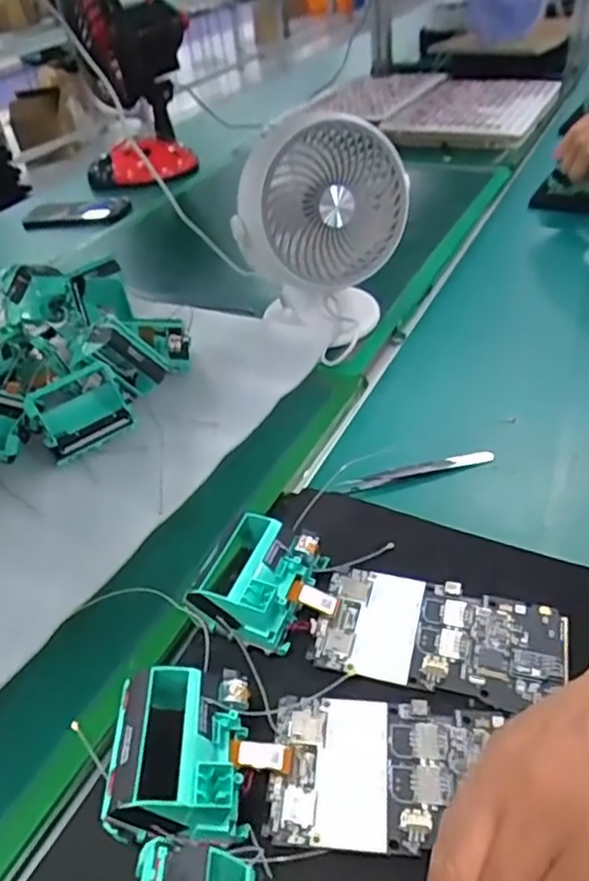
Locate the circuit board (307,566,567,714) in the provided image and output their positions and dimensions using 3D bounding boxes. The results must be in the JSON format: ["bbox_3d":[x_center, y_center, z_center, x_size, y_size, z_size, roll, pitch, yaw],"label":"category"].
[{"bbox_3d":[0.078,0.104,0.350,0.127,0.004,0.065,8,42,16],"label":"circuit board"}]

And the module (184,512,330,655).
[{"bbox_3d":[-0.021,0.078,0.369,0.058,0.036,0.065,9,42,17],"label":"module"}]

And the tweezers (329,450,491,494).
[{"bbox_3d":[0.094,0.023,0.499,0.125,0.014,0.011,-14,40,-7],"label":"tweezers"}]

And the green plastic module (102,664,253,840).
[{"bbox_3d":[-0.047,0.139,0.294,0.063,0.042,0.070,-3,40,3],"label":"green plastic module"}]

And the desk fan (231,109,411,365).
[{"bbox_3d":[0.026,-0.182,0.588,0.151,0.196,0.106,-8,40,-3],"label":"desk fan"}]

